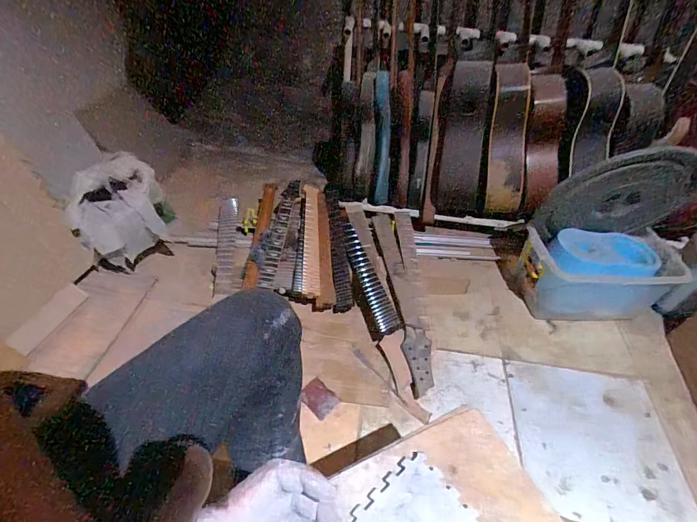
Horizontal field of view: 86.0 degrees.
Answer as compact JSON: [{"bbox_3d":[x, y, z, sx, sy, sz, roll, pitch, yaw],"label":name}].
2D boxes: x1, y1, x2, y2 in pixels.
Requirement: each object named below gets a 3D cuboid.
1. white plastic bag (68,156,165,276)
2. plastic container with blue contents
[{"bbox_3d":[-0.714,-0.145,1.181,0.224,0.267,0.267,35,54,26],"label":"white plastic bag"},{"bbox_3d":[0.783,0.015,1.219,0.452,0.261,0.257,5,46,1],"label":"plastic container with blue contents"}]

